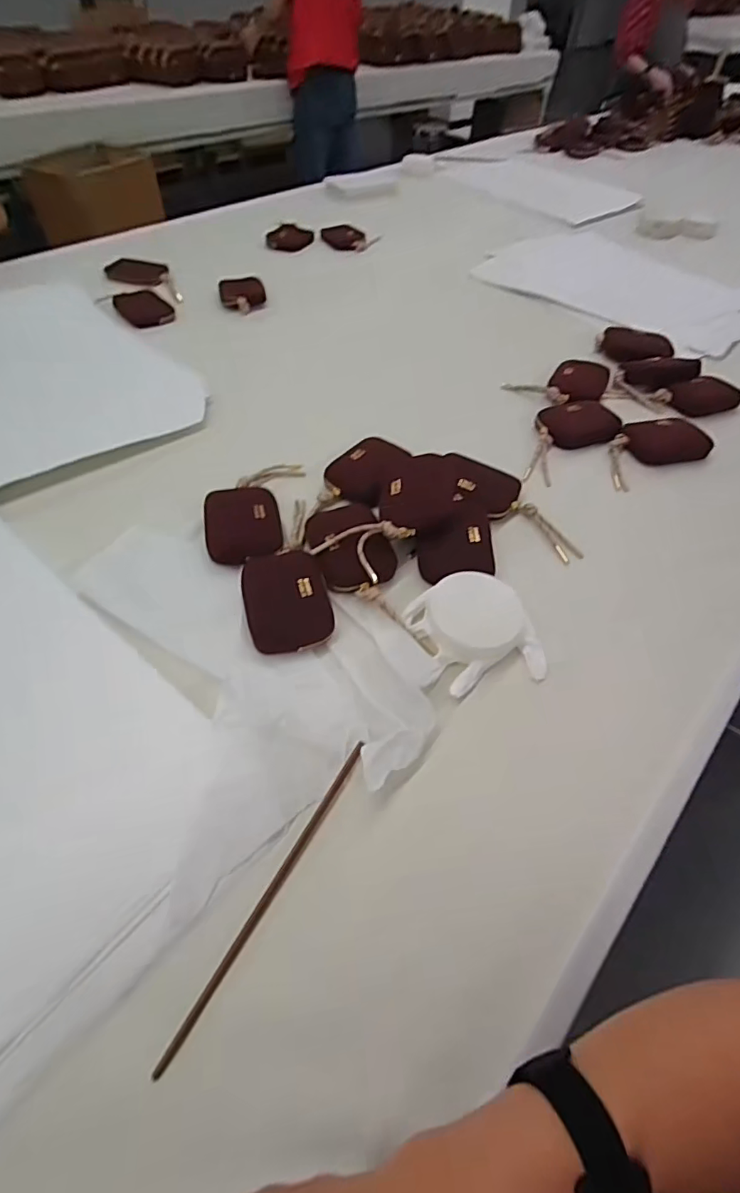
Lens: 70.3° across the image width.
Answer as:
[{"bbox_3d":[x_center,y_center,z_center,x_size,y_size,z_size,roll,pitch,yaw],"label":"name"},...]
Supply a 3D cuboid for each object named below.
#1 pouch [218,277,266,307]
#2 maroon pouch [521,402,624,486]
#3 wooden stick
[{"bbox_3d":[-0.246,-0.592,1.018,0.084,0.021,0.118,-10,52,-12],"label":"pouch"},{"bbox_3d":[0.273,-0.227,0.747,0.100,0.021,0.207,38,58,24],"label":"maroon pouch"},{"bbox_3d":[-0.070,0.212,0.390,0.008,0.008,0.242,26,53,16],"label":"wooden stick"}]

